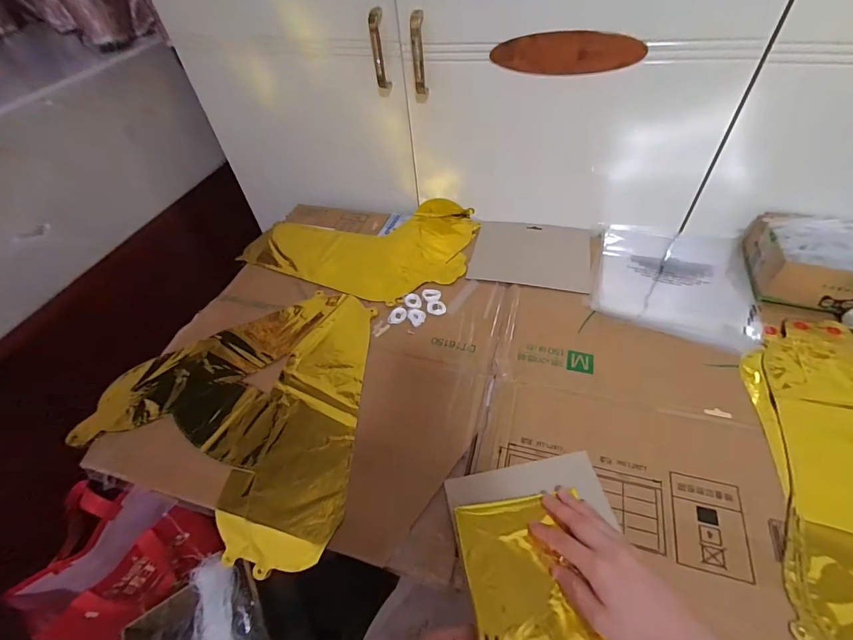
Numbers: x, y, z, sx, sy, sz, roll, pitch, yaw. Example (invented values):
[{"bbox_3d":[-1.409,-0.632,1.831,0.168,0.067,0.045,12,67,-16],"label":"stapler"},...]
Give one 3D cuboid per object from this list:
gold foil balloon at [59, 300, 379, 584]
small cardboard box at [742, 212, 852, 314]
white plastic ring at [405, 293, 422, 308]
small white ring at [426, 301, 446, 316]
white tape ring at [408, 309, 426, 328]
[{"bbox_3d":[-0.260,0.113,0.531,0.349,0.027,0.351,-1,49,5],"label":"gold foil balloon"},{"bbox_3d":[0.565,-0.080,0.558,0.181,0.075,0.130,10,51,15],"label":"small cardboard box"},{"bbox_3d":[-0.021,-0.030,0.623,0.025,0.005,0.033,-7,48,0],"label":"white plastic ring"},{"bbox_3d":[0.015,-0.019,0.611,0.028,0.004,0.027,-3,49,4],"label":"small white ring"},{"bbox_3d":[-0.013,-0.004,0.599,0.025,0.005,0.031,-20,50,-11],"label":"white tape ring"}]

